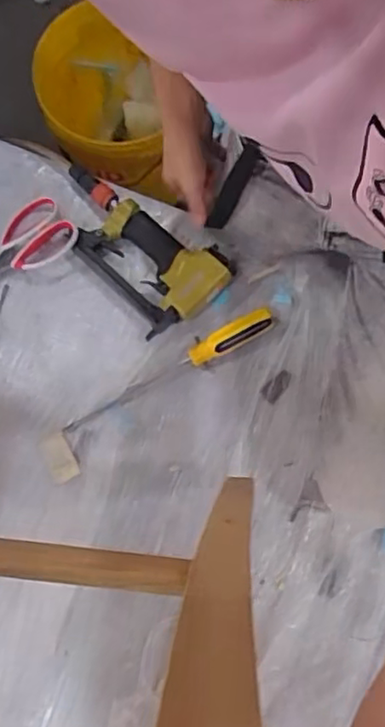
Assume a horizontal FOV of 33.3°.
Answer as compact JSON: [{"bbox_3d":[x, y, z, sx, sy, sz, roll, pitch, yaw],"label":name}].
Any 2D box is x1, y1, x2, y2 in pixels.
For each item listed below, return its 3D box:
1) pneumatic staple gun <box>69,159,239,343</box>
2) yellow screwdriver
[{"bbox_3d":[-0.074,-0.159,0.829,0.130,0.042,0.250,-39,78,-9],"label":"pneumatic staple gun"},{"bbox_3d":[-0.029,0.005,0.790,0.281,0.037,0.029,-26,76,-6],"label":"yellow screwdriver"}]

